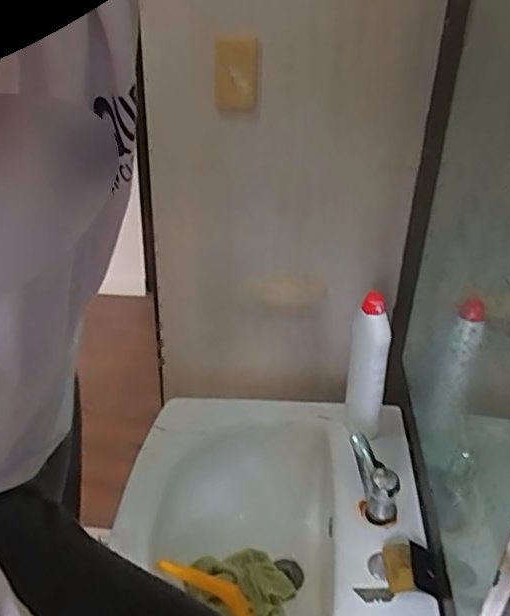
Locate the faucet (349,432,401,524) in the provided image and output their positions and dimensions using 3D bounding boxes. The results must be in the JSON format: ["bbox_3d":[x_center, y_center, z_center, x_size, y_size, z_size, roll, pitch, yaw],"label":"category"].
[{"bbox_3d":[0.177,0.248,0.868,0.046,0.068,0.121,-3,30,-8],"label":"faucet"}]

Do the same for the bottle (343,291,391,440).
[{"bbox_3d":[0.177,0.094,0.922,0.059,0.252,0.048,8,31,11],"label":"bottle"}]

